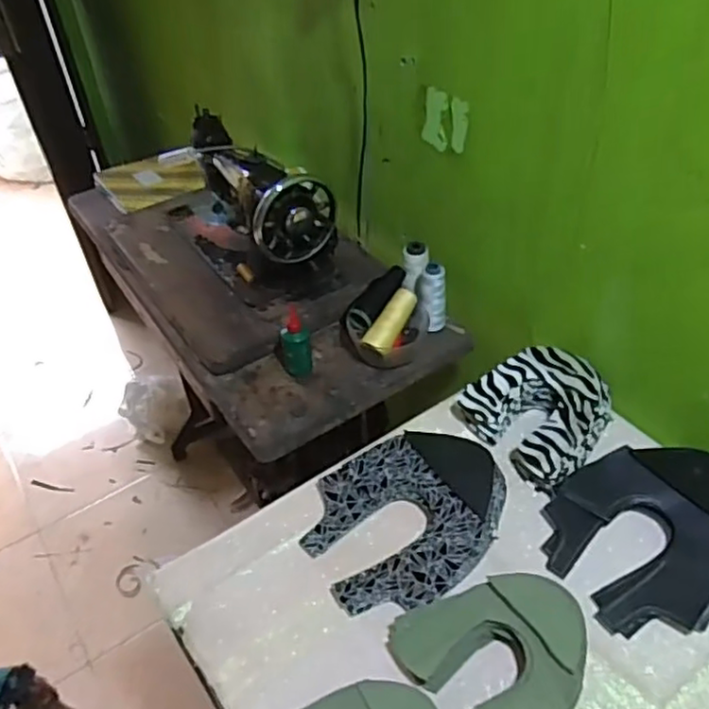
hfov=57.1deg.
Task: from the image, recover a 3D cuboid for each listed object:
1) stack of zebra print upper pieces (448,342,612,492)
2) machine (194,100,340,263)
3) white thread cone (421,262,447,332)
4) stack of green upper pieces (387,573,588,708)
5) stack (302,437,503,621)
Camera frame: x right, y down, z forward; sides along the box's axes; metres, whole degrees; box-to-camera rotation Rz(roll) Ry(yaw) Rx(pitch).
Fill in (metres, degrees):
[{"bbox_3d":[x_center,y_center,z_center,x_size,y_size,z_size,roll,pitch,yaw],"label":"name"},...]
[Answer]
[{"bbox_3d":[0.247,0.071,0.857,0.153,0.075,0.165,-30,49,-25],"label":"stack of zebra print upper pieces"},{"bbox_3d":[-0.153,-0.269,1.122,0.149,0.209,0.332,-21,46,-17],"label":"machine"},{"bbox_3d":[0.122,-0.089,1.015,0.041,0.107,0.040,1,44,5],"label":"white thread cone"},{"bbox_3d":[0.147,0.297,0.644,0.172,0.040,0.176,-26,48,-21],"label":"stack of green upper pieces"},{"bbox_3d":[0.070,0.187,0.763,0.239,0.057,0.186,-17,45,-14],"label":"stack"}]

